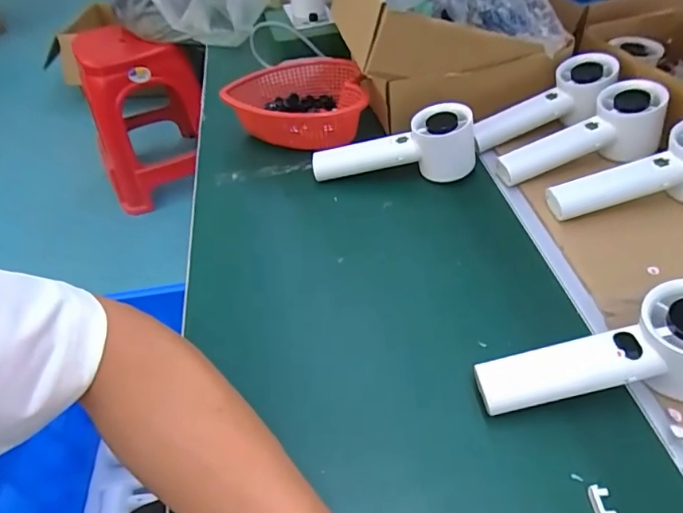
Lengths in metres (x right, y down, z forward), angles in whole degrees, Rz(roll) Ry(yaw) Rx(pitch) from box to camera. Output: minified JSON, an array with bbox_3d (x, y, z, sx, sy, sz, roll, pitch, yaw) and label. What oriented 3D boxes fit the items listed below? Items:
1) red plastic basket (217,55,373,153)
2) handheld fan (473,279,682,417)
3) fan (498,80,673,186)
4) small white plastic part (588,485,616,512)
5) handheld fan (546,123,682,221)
[{"bbox_3d":[-0.046,-0.172,0.589,0.156,0.063,0.133,2,45,6],"label":"red plastic basket"},{"bbox_3d":[0.168,0.068,0.324,0.159,0.056,0.055,-18,42,12],"label":"handheld fan"},{"bbox_3d":[0.225,-0.109,0.484,0.153,0.039,0.063,-21,42,12],"label":"fan"},{"bbox_3d":[0.146,0.138,0.285,0.011,0.006,0.019,-2,44,2],"label":"small white plastic part"},{"bbox_3d":[0.259,-0.065,0.436,0.158,0.051,0.056,-19,41,15],"label":"handheld fan"}]

